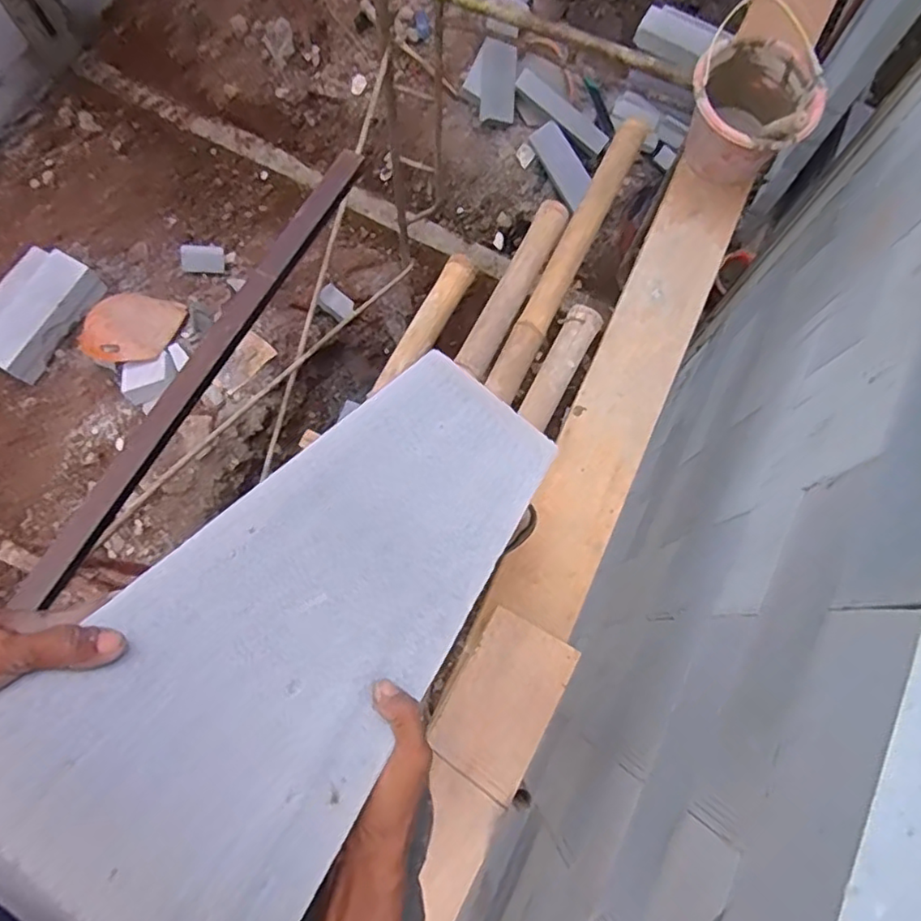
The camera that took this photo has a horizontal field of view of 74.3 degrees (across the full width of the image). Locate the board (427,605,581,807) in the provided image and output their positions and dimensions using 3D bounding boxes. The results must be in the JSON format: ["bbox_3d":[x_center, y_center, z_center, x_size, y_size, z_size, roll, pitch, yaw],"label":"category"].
[{"bbox_3d":[0.079,0.436,1.106,0.183,0.027,0.285,31,76,7],"label":"board"}]

